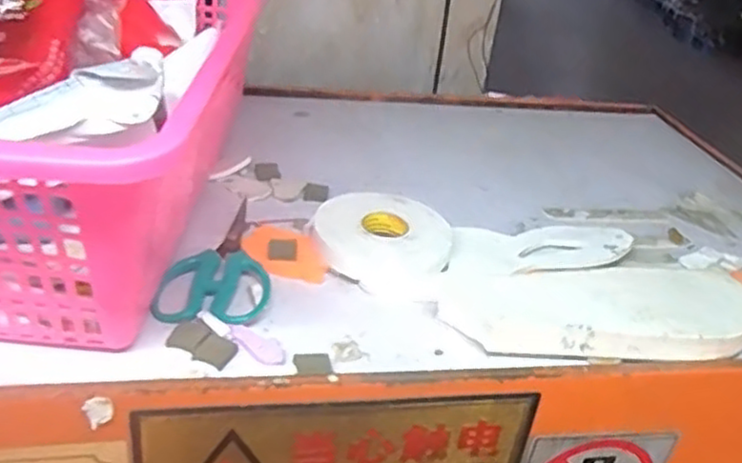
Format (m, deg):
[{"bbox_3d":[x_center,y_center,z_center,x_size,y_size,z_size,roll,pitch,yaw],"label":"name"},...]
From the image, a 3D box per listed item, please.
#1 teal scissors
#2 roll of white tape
[{"bbox_3d":[-0.124,0.021,0.586,0.083,0.017,0.148,4,31,-7],"label":"teal scissors"},{"bbox_3d":[0.016,0.005,0.634,0.122,0.034,0.116,6,31,-4],"label":"roll of white tape"}]

